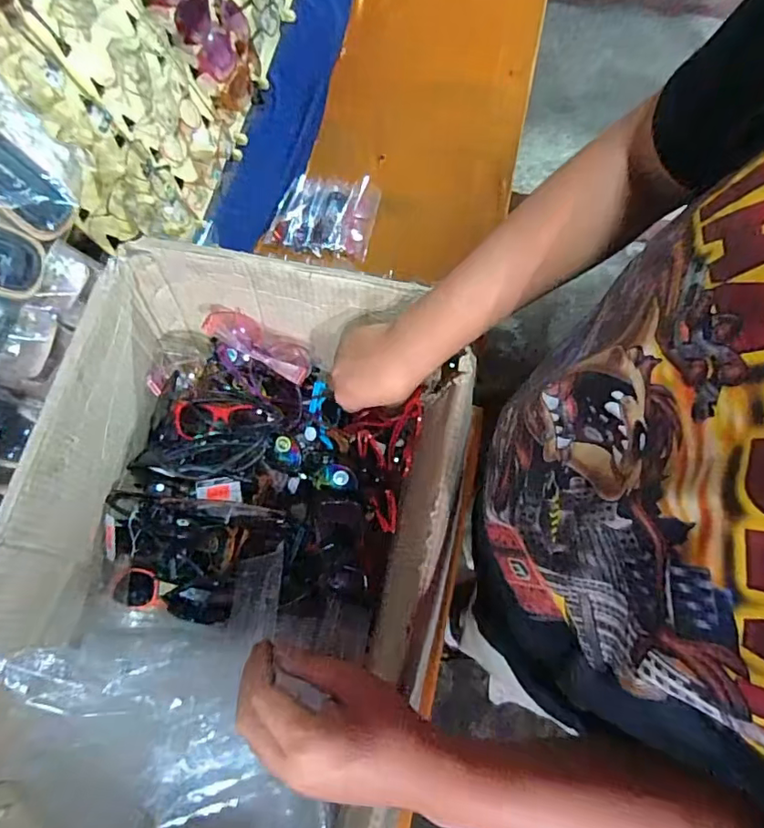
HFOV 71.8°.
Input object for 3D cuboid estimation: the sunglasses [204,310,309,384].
[{"bbox_3d":[-0.140,-0.081,0.625,0.132,0.065,0.049,26,73,11],"label":"sunglasses"}]

